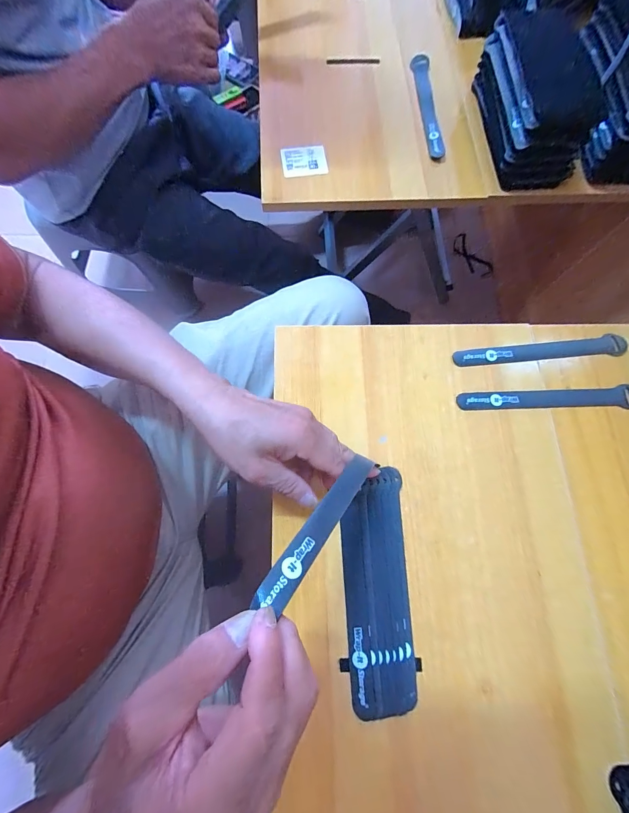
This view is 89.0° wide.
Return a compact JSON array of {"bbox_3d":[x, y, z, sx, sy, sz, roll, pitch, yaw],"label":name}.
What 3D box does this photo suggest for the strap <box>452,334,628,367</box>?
[{"bbox_3d":[0.258,-0.062,0.364,0.199,0.004,0.026,-7,74,-3],"label":"strap"}]

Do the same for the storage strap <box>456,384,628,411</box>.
[{"bbox_3d":[0.254,-0.008,0.348,0.194,0.005,0.025,-3,74,-2],"label":"storage strap"}]

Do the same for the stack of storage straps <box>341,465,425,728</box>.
[{"bbox_3d":[0.057,0.162,0.292,0.062,0.011,0.196,-2,74,-2],"label":"stack of storage straps"}]

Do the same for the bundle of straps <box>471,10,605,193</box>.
[{"bbox_3d":[0.290,-0.408,0.422,0.111,0.093,0.202,1,74,-1],"label":"bundle of straps"}]

